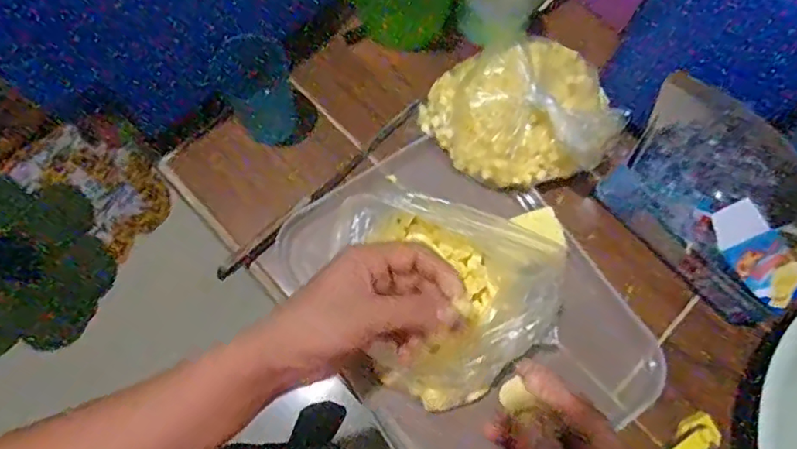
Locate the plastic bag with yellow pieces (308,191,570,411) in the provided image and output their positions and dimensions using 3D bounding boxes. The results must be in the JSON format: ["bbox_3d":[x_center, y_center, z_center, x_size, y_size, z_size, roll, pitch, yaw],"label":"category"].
[{"bbox_3d":[0.024,0.054,0.441,0.178,0.075,0.145,27,73,8],"label":"plastic bag with yellow pieces"}]

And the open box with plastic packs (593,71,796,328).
[{"bbox_3d":[0.269,-0.012,0.478,0.195,0.121,0.102,43,76,12],"label":"open box with plastic packs"}]

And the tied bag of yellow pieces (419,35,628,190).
[{"bbox_3d":[0.118,-0.108,0.512,0.171,0.078,0.136,-20,73,-8],"label":"tied bag of yellow pieces"}]

